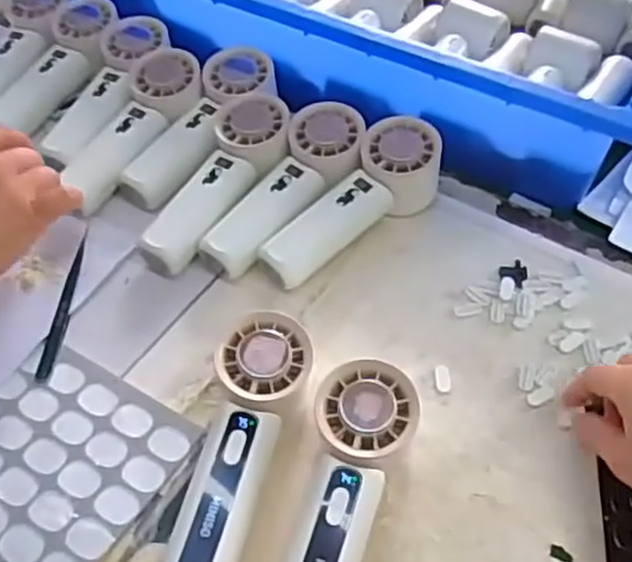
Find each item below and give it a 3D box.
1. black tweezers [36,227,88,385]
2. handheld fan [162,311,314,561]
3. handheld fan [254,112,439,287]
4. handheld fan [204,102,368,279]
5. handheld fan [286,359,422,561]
[{"bbox_3d":[-0.171,0.013,0.498,0.013,0.006,0.120,-1,53,3],"label":"black tweezers"},{"bbox_3d":[-0.042,0.093,0.403,0.052,0.054,0.151,13,53,12],"label":"handheld fan"},{"bbox_3d":[0.030,-0.052,0.516,0.059,0.047,0.154,32,59,24],"label":"handheld fan"},{"bbox_3d":[-0.017,-0.063,0.527,0.060,0.045,0.153,26,57,20],"label":"handheld fan"},{"bbox_3d":[0.016,0.119,0.382,0.054,0.054,0.151,10,53,10],"label":"handheld fan"}]

